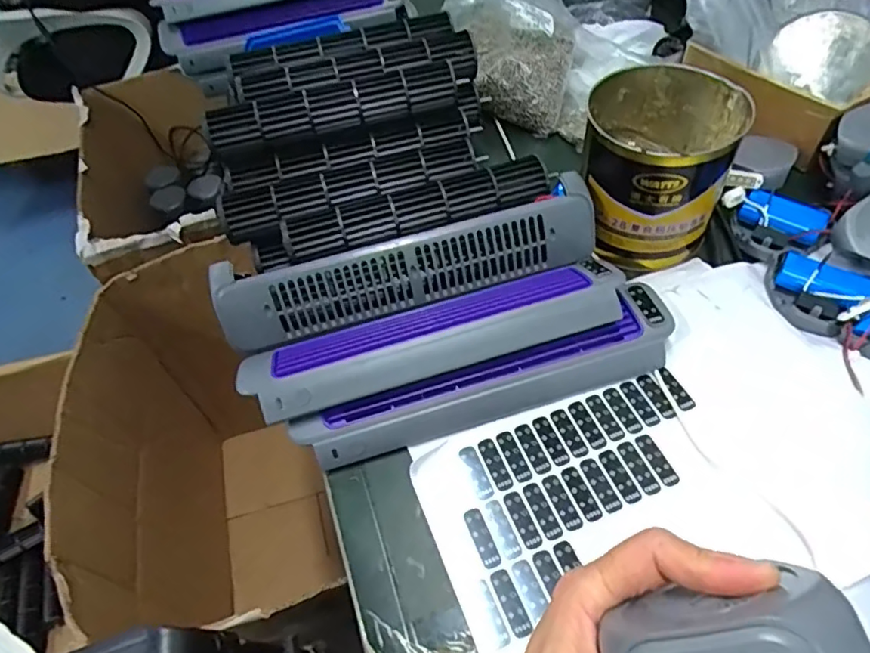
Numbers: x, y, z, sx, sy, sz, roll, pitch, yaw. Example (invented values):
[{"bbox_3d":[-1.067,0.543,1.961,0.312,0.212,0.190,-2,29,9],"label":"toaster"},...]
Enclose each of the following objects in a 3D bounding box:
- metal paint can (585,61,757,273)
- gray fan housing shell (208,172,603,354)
[{"bbox_3d":[0.182,-0.132,0.476,0.113,0.112,0.122,12,57,13],"label":"metal paint can"},{"bbox_3d":[-0.020,-0.051,0.448,0.296,0.063,0.040,-15,29,-6],"label":"gray fan housing shell"}]

